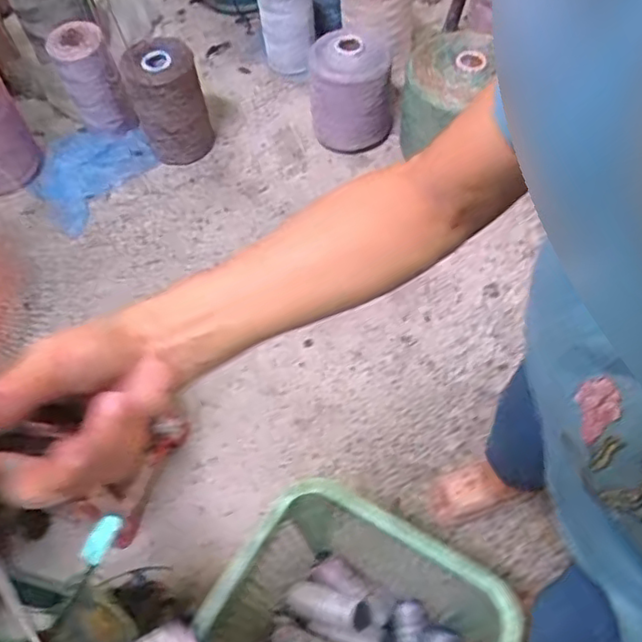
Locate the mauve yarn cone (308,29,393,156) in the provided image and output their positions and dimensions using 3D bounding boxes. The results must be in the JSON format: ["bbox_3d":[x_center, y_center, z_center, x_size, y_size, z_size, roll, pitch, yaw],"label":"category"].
[{"bbox_3d":[0.079,-0.586,1.628,0.210,0.270,0.198,-6,60,0],"label":"mauve yarn cone"}]

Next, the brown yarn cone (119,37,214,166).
[{"bbox_3d":[-0.392,-0.576,1.647,0.177,0.282,0.196,-15,60,-5],"label":"brown yarn cone"}]

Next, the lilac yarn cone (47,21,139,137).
[{"bbox_3d":[-0.613,-0.640,1.684,0.141,0.285,0.129,-1,60,2],"label":"lilac yarn cone"}]

